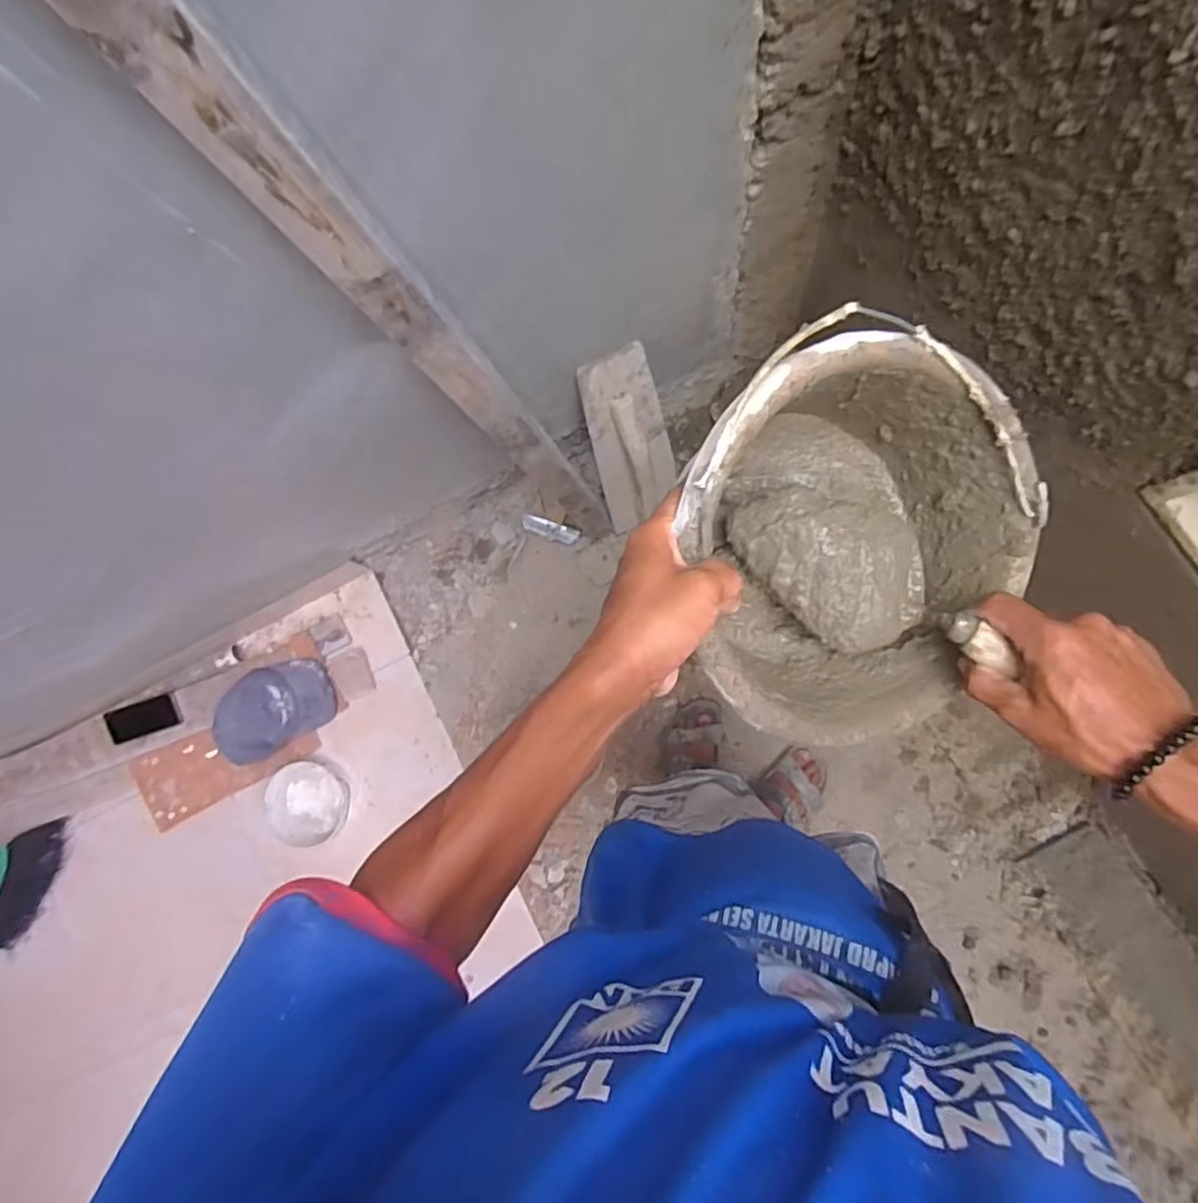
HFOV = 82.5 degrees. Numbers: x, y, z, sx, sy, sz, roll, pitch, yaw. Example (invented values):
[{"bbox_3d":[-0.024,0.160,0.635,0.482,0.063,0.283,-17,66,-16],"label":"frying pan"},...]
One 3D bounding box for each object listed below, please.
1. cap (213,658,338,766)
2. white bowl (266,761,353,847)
[{"bbox_3d":[-0.692,0.230,1.453,0.232,0.156,0.184,-18,84,7],"label":"cap"},{"bbox_3d":[-0.631,0.437,1.473,0.174,0.046,0.166,0,87,8],"label":"white bowl"}]

